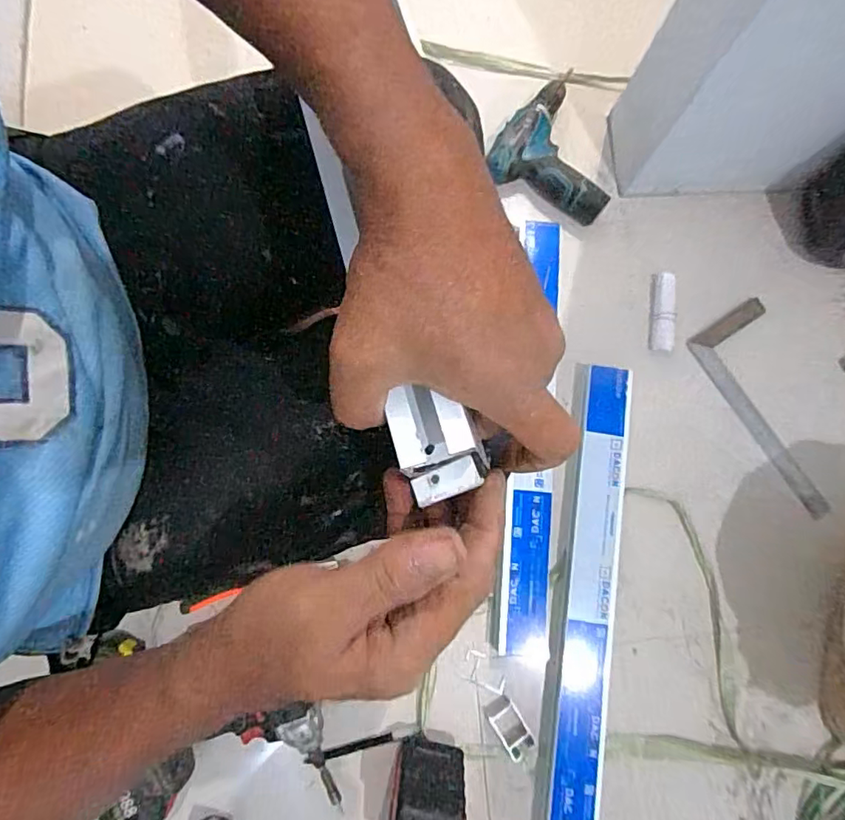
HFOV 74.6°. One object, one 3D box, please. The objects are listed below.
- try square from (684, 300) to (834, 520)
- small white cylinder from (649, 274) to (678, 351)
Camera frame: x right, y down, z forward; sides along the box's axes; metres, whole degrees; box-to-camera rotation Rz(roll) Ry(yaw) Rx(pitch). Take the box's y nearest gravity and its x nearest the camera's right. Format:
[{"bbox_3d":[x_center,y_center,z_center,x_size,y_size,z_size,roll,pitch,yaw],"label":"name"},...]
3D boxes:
[{"bbox_3d":[0.518,-0.008,0.799,0.143,0.022,0.298,-30,81,-7],"label":"try square"},{"bbox_3d":[0.347,-0.141,0.798,0.033,0.023,0.109,5,78,0],"label":"small white cylinder"}]

